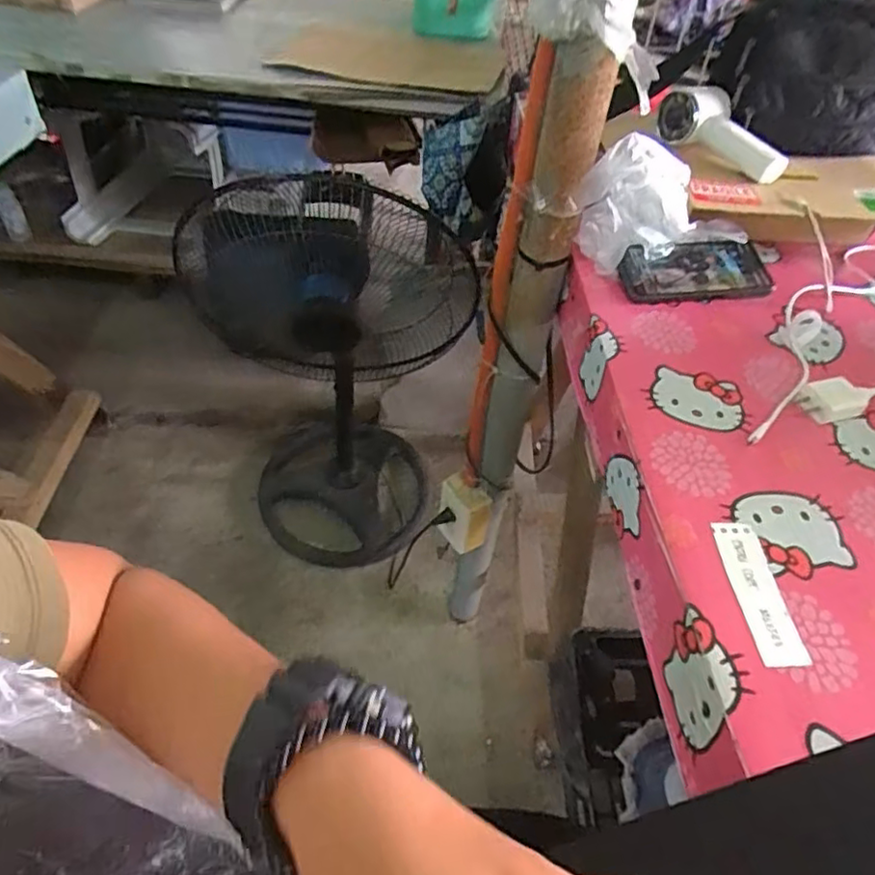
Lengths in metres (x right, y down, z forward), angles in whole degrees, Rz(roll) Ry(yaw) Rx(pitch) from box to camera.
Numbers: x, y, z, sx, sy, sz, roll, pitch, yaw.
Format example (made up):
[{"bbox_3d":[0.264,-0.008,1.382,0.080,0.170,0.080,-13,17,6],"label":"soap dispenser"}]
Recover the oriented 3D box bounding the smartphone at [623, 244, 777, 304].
[{"bbox_3d":[0.277,-0.175,0.665,0.155,0.015,0.072,-5,69,-8],"label":"smartphone"}]

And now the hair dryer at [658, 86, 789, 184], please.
[{"bbox_3d":[0.329,-0.350,0.722,0.155,0.056,0.085,35,53,5],"label":"hair dryer"}]

